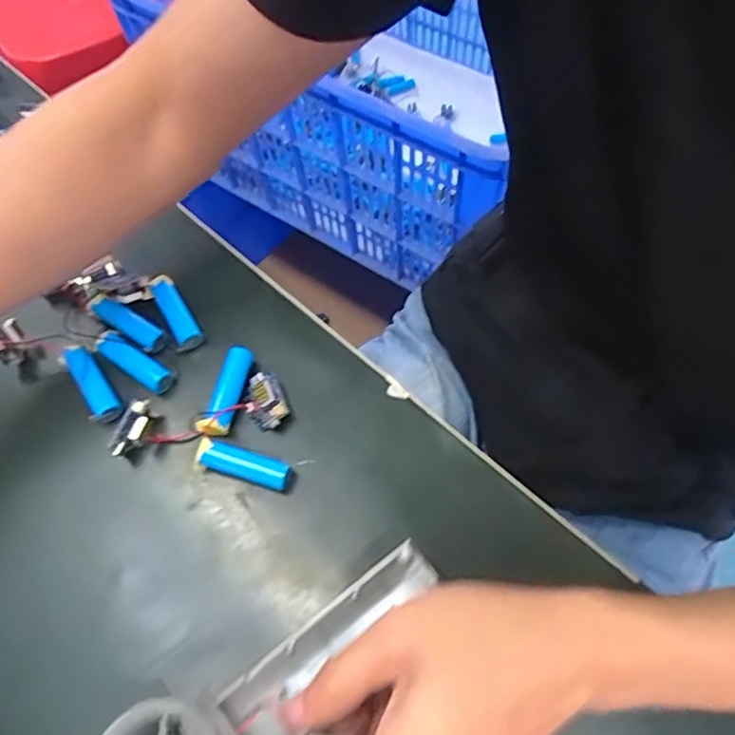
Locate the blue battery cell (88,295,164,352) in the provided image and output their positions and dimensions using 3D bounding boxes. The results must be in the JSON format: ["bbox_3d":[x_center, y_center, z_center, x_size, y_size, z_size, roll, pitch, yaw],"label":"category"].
[{"bbox_3d":[-0.146,-0.027,0.361,0.051,0.011,0.016,28,68,15],"label":"blue battery cell"}]

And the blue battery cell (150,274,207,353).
[{"bbox_3d":[-0.118,-0.034,0.365,0.017,0.013,0.050,-25,65,-10],"label":"blue battery cell"}]

